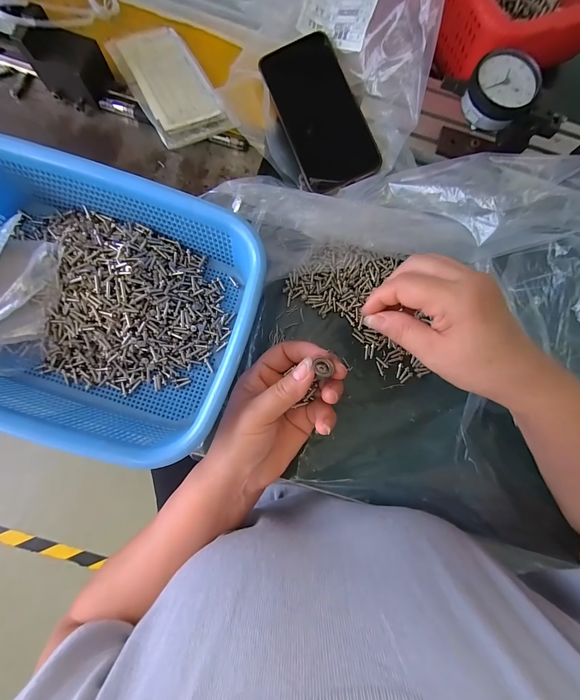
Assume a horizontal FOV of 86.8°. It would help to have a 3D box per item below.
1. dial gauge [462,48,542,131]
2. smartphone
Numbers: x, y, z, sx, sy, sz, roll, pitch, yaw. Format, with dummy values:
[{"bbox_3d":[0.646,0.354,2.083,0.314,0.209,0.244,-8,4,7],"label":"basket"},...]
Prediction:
[{"bbox_3d":[0.176,-0.218,0.257,0.049,0.028,0.050,0,83,-4],"label":"dial gauge"},{"bbox_3d":[0.029,-0.242,0.310,0.074,0.014,0.163,-21,85,-6],"label":"smartphone"}]

